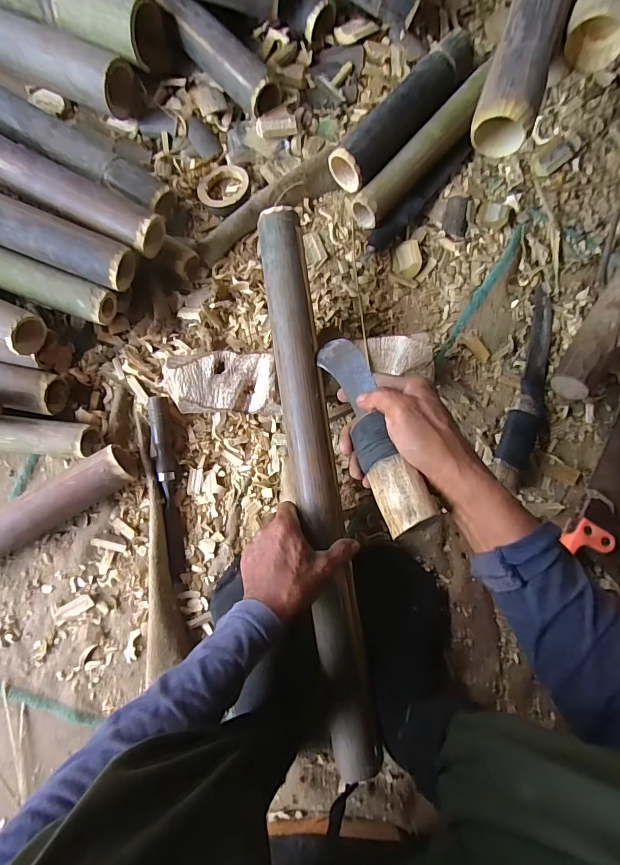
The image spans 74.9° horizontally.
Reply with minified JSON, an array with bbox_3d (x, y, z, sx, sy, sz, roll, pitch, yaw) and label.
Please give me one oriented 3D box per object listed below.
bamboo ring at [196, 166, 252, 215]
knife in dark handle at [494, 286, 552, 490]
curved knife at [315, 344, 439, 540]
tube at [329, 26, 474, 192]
[{"bbox_3d":[-0.120,-0.343,0.568,0.074,0.019,0.070,0,84,-1],"label":"bamboo ring"},{"bbox_3d":[0.303,-0.061,0.547,0.051,0.028,0.276,17,84,1],"label":"knife in dark handle"},{"bbox_3d":[0.057,-0.013,0.388,0.042,0.031,0.225,-14,53,-3],"label":"curved knife"},{"bbox_3d":[0.135,-0.447,0.568,0.061,0.064,0.259,41,85,3],"label":"tube"}]

